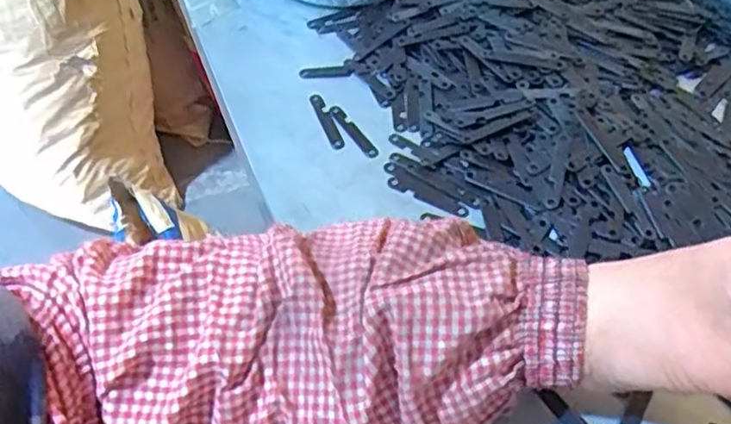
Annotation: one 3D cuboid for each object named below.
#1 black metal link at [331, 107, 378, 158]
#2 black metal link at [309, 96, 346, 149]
[{"bbox_3d":[-0.007,-0.052,0.448,0.009,0.005,0.050,-27,58,-20],"label":"black metal link"},{"bbox_3d":[-0.026,-0.060,0.453,0.009,0.006,0.048,-18,55,-14],"label":"black metal link"}]

